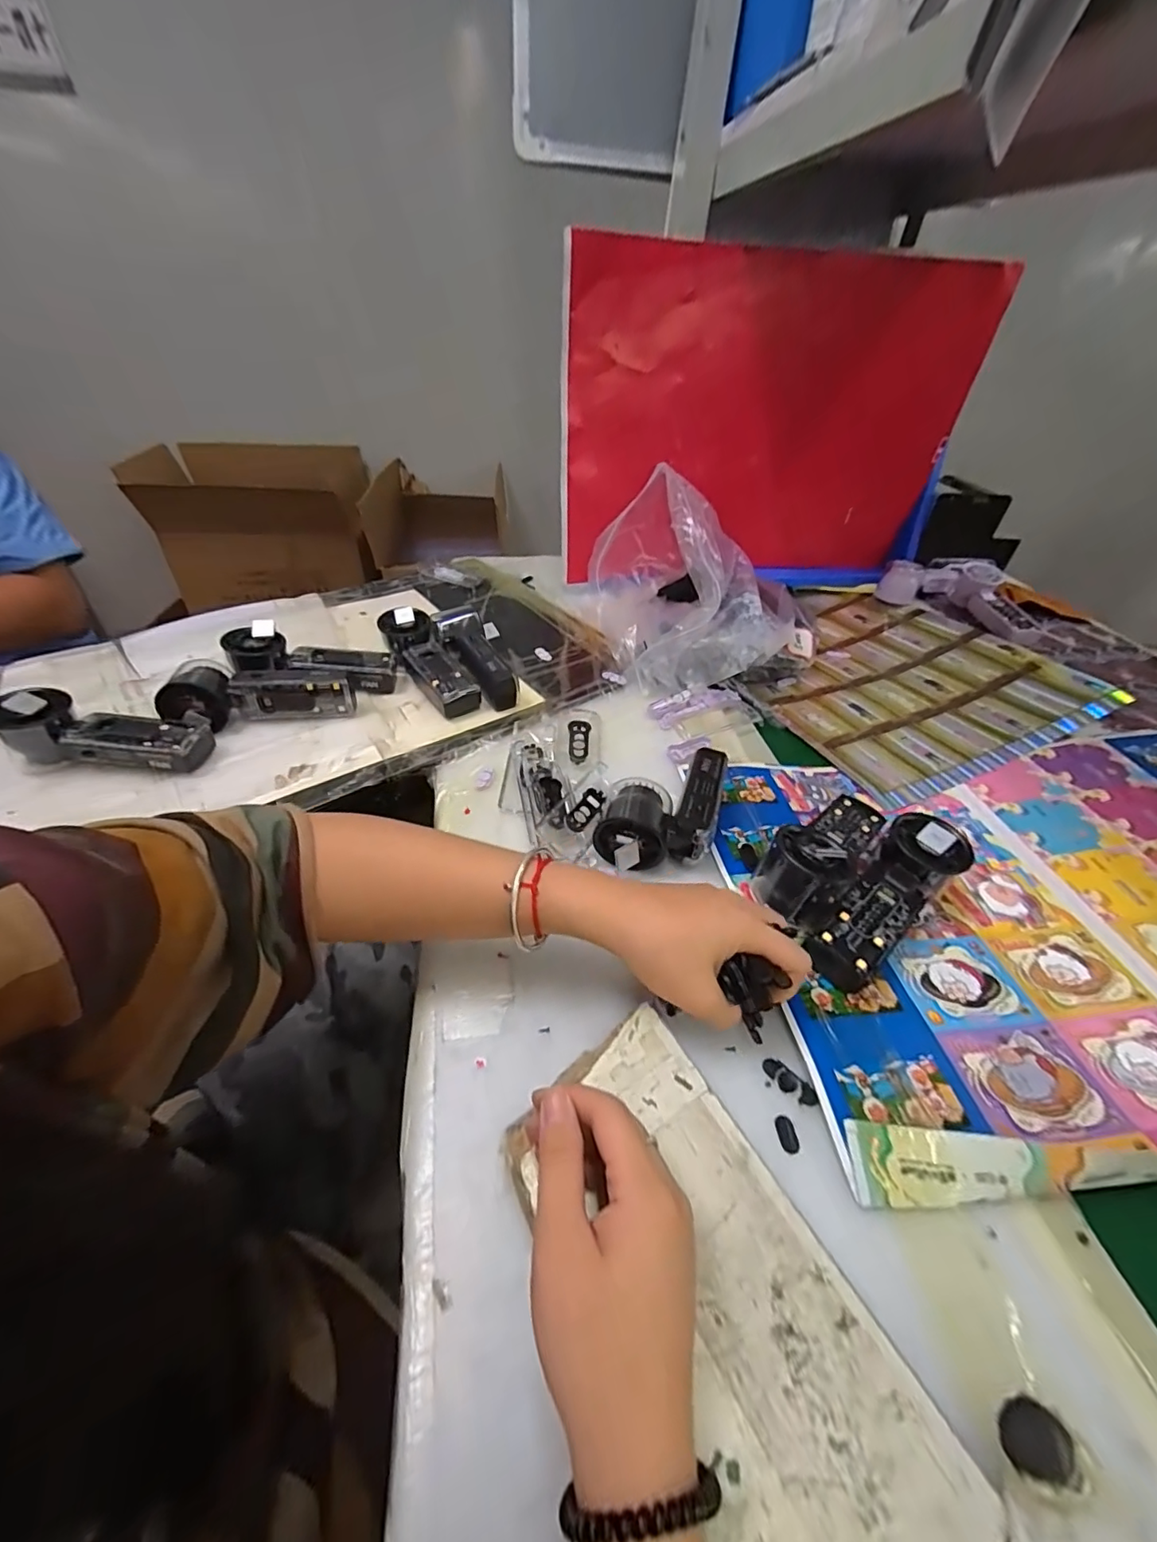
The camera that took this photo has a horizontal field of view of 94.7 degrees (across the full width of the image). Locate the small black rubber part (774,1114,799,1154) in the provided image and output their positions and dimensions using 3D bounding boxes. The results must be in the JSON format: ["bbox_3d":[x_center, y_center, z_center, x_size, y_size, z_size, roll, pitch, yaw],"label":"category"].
[{"bbox_3d":[0.116,0.200,0.295,0.010,0.004,0.018,-1,41,-4],"label":"small black rubber part"}]

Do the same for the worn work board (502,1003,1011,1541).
[{"bbox_3d":[0.057,0.233,0.239,0.109,0.021,0.214,-21,46,-25],"label":"worn work board"}]

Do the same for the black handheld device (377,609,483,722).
[{"bbox_3d":[-0.165,-0.124,0.594,0.055,0.044,0.164,-25,62,-28],"label":"black handheld device"}]

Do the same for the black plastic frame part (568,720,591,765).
[{"bbox_3d":[0.000,-0.029,0.525,0.021,0.012,0.056,4,41,1],"label":"black plastic frame part"}]

